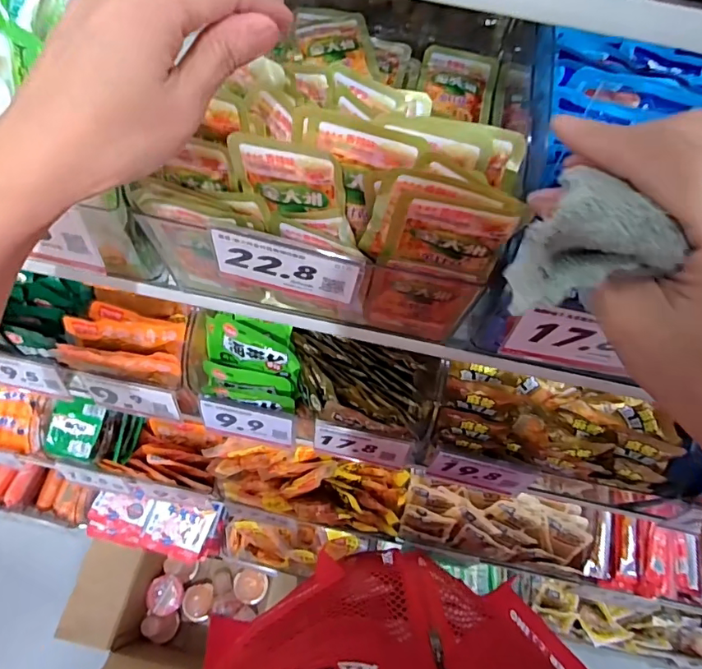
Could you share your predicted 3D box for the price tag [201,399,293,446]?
[{"bbox_3d":[-0.107,0.093,0.521,0.094,0.047,0.005,10,40,1],"label":"price tag"}]

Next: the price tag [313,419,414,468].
[{"bbox_3d":[0.011,0.117,0.518,0.098,0.058,0.010,12,49,2],"label":"price tag"}]

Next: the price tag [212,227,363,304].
[{"bbox_3d":[-0.043,-0.043,0.335,0.094,0.056,0.004,12,66,2],"label":"price tag"}]

